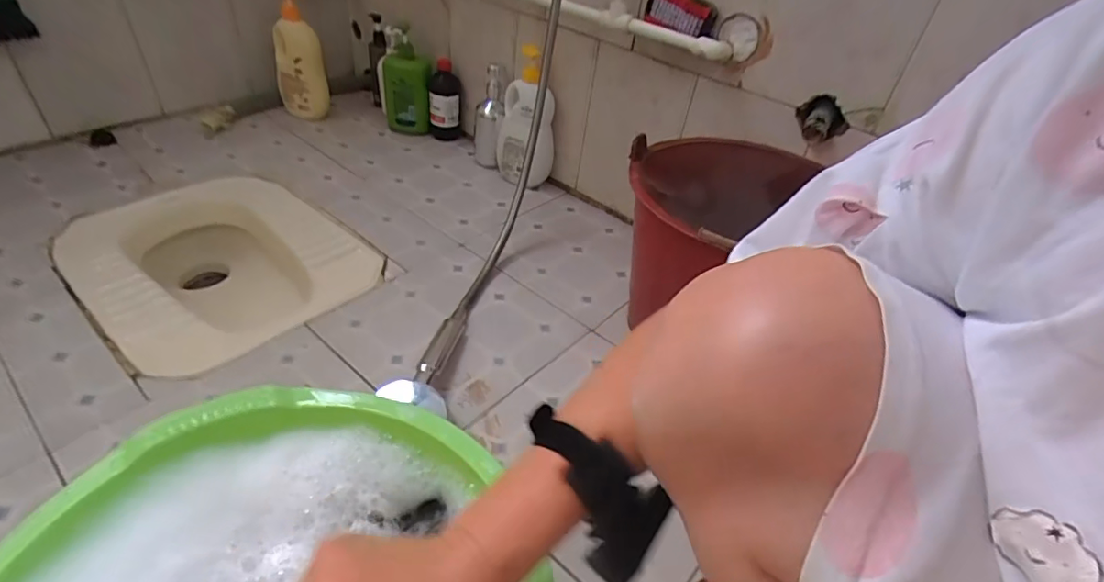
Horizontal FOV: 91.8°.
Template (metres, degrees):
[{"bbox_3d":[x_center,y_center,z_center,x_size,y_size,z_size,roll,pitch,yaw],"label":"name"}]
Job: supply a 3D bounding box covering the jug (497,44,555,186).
[{"bbox_3d":[-0.050,-0.331,1.069,0.116,0.270,0.081,28,44,23],"label":"jug"}]

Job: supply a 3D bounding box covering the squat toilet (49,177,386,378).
[{"bbox_3d":[-0.548,-0.010,0.919,0.428,0.176,0.375,31,45,26],"label":"squat toilet"}]

